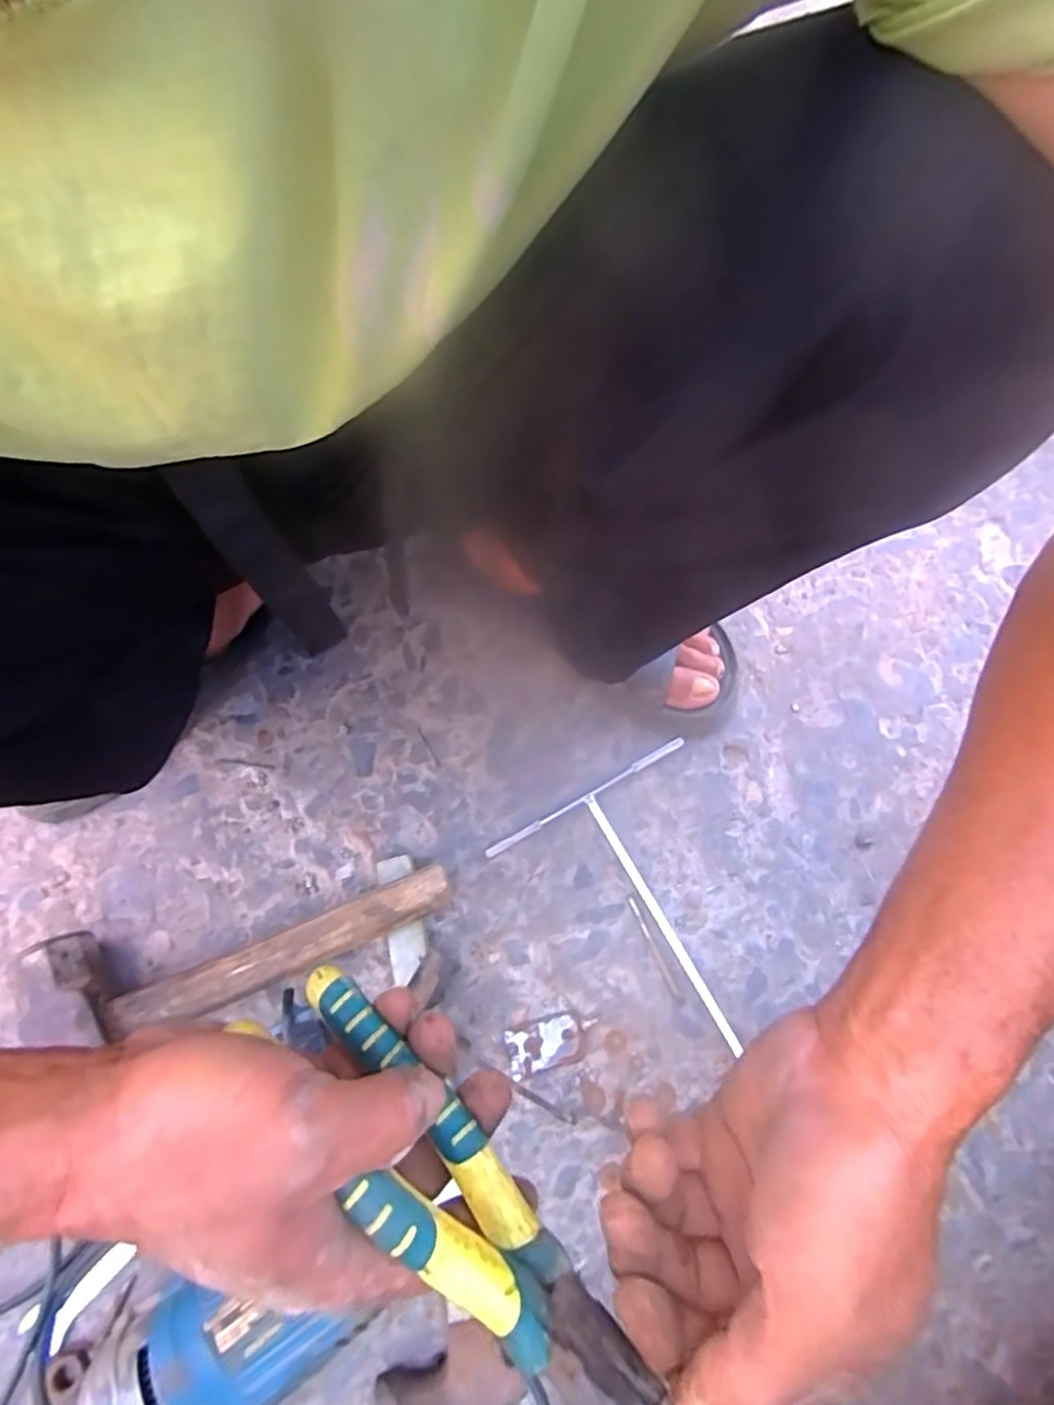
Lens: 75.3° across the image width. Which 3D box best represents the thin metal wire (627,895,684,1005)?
[{"bbox_3d":[0.095,0.184,0.507,0.005,0.004,0.082,-23,72,-8],"label":"thin metal wire"}]

